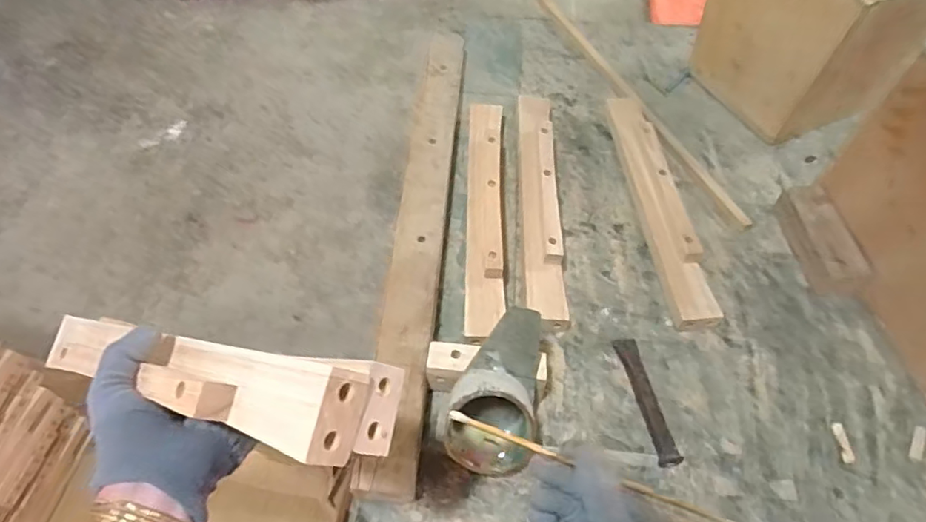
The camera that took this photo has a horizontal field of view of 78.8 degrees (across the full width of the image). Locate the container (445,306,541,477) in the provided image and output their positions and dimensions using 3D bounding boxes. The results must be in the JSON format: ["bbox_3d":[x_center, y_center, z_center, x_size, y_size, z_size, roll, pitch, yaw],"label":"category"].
[{"bbox_3d":[0.037,0.127,0.544,0.083,0.097,0.133,13,55,8],"label":"container"}]

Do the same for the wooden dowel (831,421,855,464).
[{"bbox_3d":[0.378,0.181,0.561,0.012,0.009,0.039,1,56,-2],"label":"wooden dowel"}]

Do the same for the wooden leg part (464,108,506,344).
[{"bbox_3d":[0.028,-0.076,0.704,0.048,0.034,0.378,2,55,0],"label":"wooden leg part"}]

